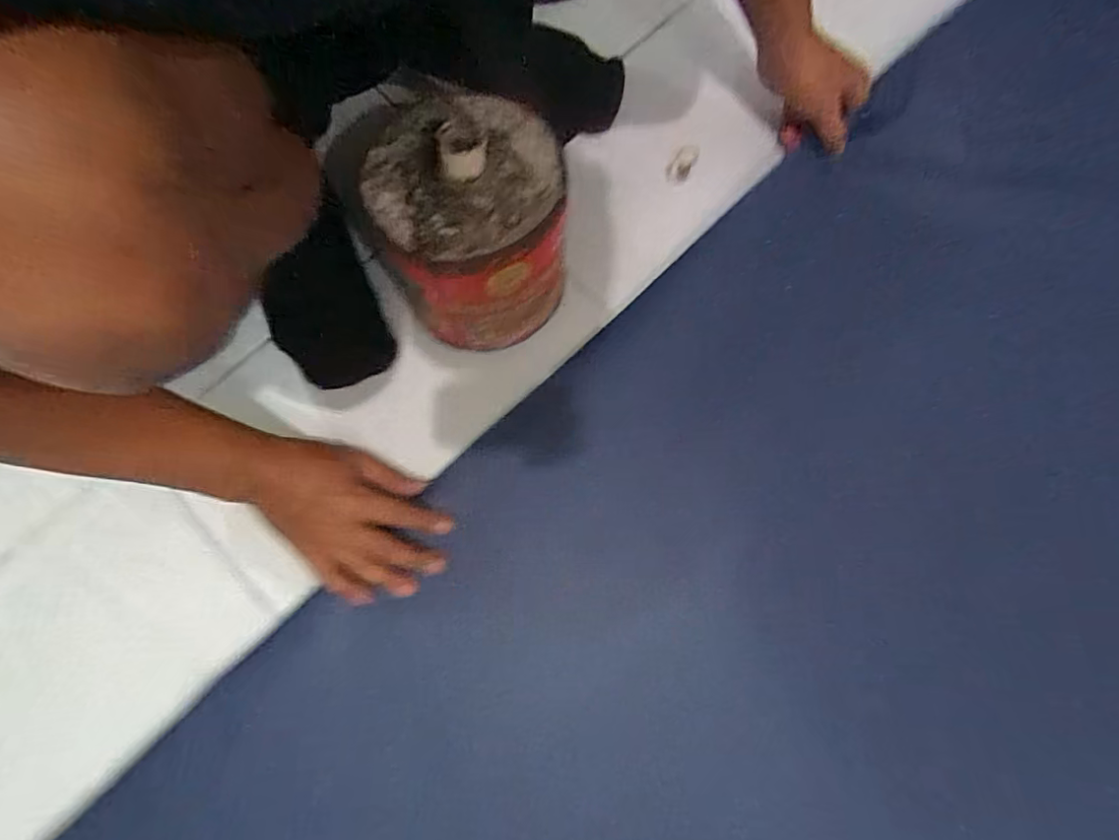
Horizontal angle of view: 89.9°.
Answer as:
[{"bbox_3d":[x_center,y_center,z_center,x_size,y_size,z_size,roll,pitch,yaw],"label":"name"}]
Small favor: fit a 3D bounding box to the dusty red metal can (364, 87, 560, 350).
[{"bbox_3d":[-0.068,-0.149,0.463,0.139,0.162,0.132,0,77,-1],"label":"dusty red metal can"}]

